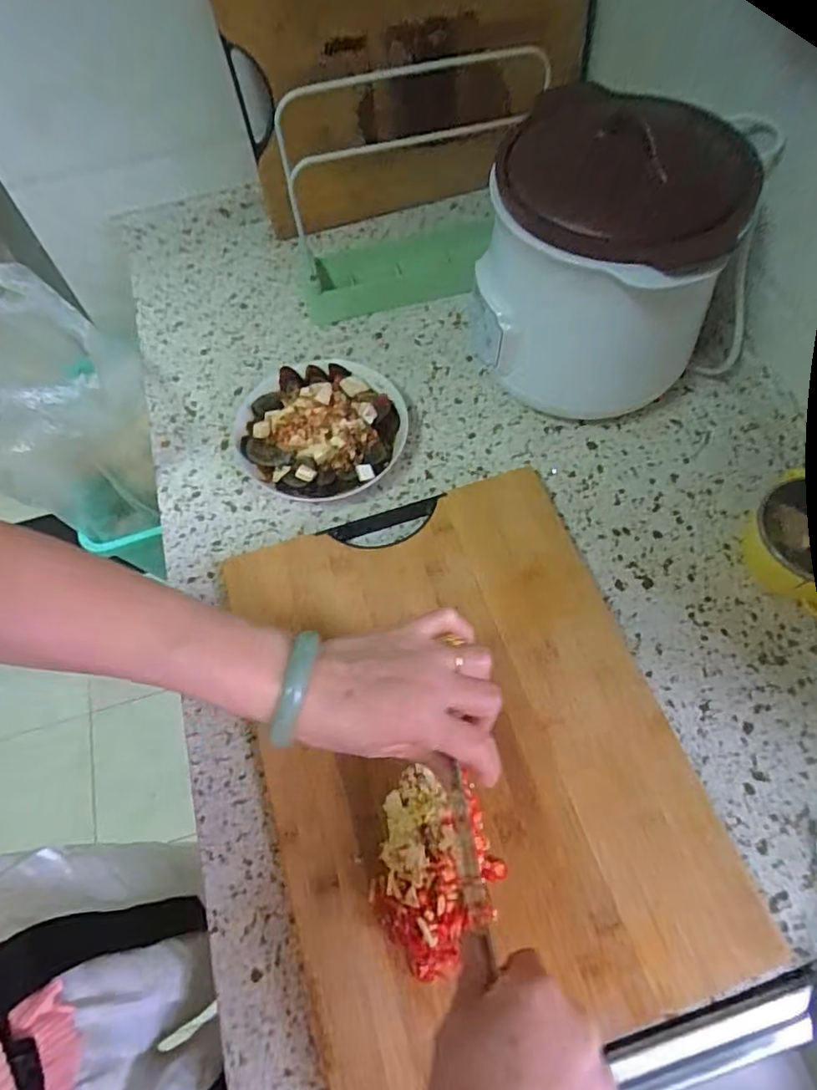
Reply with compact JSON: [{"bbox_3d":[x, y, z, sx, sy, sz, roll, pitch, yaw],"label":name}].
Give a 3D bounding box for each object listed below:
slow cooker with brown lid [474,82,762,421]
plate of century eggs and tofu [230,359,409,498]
[{"bbox_3d":[0.167,-0.249,0.542,0.184,0.222,0.205,11,64,9],"label":"slow cooker with brown lid"},{"bbox_3d":[-0.089,-0.118,0.587,0.168,0.046,0.158,-1,62,2],"label":"plate of century eggs and tofu"}]

